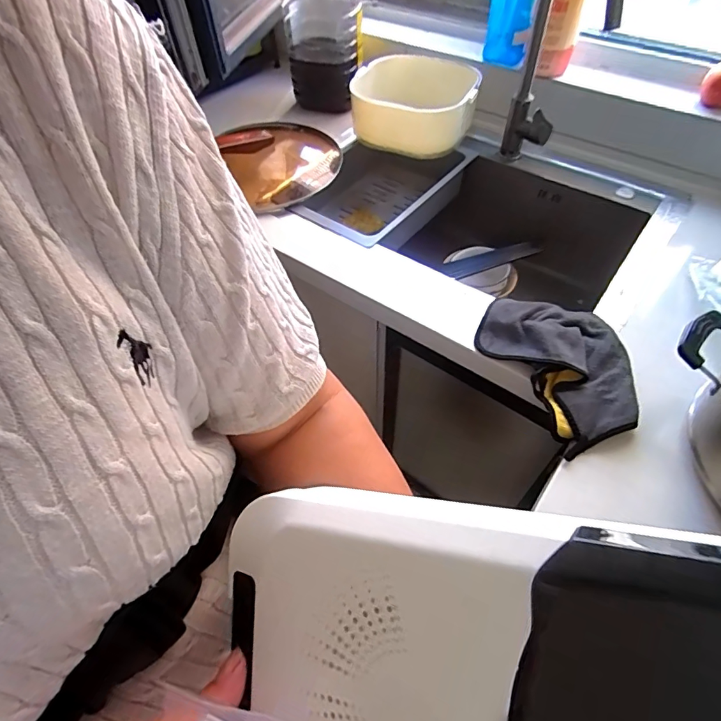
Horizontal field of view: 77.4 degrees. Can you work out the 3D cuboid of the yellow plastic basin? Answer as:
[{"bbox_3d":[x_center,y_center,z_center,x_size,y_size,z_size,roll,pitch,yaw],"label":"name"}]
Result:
[{"bbox_3d":[0.115,-0.548,0.969,0.255,0.117,0.228,14,56,12],"label":"yellow plastic basin"}]

